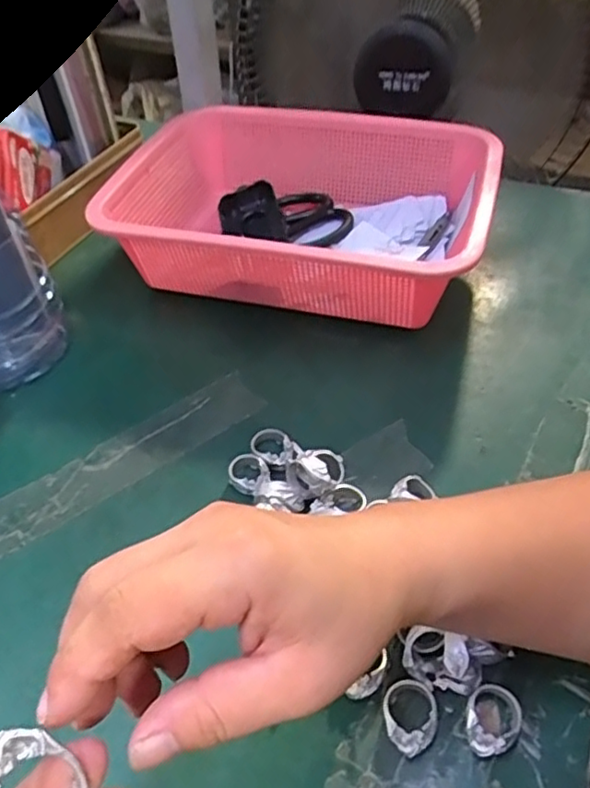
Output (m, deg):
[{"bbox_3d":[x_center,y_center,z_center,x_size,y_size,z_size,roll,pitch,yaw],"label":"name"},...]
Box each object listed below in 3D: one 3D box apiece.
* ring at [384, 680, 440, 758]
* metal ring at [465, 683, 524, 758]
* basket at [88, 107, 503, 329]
[{"bbox_3d":[0.054,0.150,0.291,0.025,0.013,0.031,20,50,21],"label":"ring"},{"bbox_3d":[0.091,0.150,0.288,0.030,0.014,0.025,-36,54,-28],"label":"metal ring"},{"bbox_3d":[0.008,-0.151,0.531,0.293,0.093,0.210,11,47,13],"label":"basket"}]

